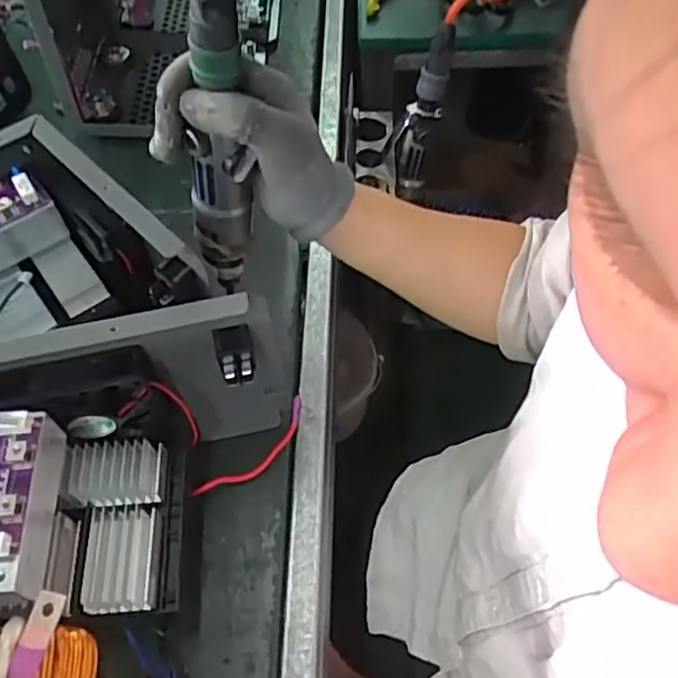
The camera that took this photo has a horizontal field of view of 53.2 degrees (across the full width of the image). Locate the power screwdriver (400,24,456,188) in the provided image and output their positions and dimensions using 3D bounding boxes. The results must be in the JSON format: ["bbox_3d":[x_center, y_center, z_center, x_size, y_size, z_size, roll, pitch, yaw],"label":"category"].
[{"bbox_3d":[0.085,-0.236,0.693,0.036,0.165,0.032,24,34,17],"label":"power screwdriver"}]

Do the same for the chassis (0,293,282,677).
[{"bbox_3d":[-0.131,0.119,0.375,0.176,0.184,0.261,-2,57,1],"label":"chassis"}]

